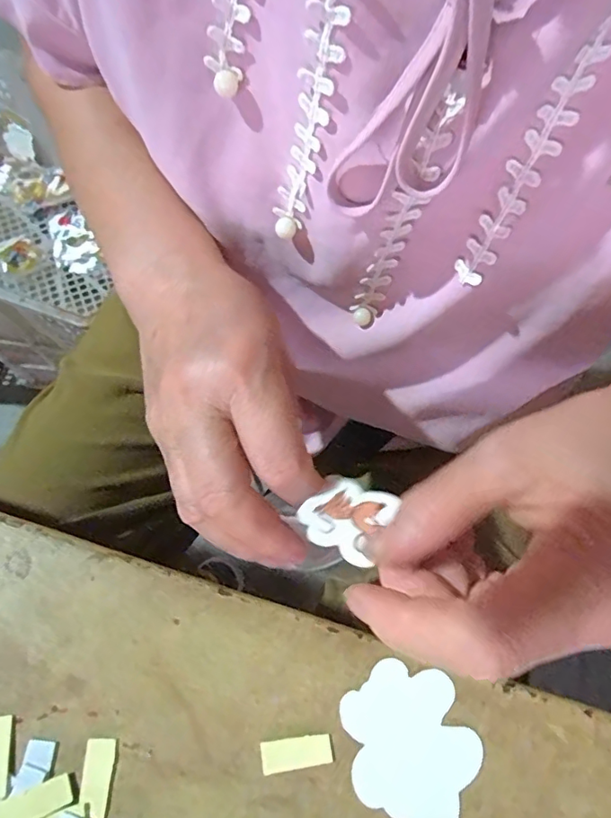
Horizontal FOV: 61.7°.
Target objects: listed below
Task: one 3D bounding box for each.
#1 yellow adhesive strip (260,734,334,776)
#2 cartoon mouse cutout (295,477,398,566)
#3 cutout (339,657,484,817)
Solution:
[{"bbox_3d":[-0.004,0.140,0.208,0.029,0.004,0.011,-7,69,-3],"label":"yellow adhesive strip"},{"bbox_3d":[0.016,0.042,0.203,0.035,0.004,0.033,17,47,32],"label":"cartoon mouse cutout"},{"bbox_3d":[0.043,0.138,0.209,0.051,0.004,0.062,-22,71,-9],"label":"cutout"}]

